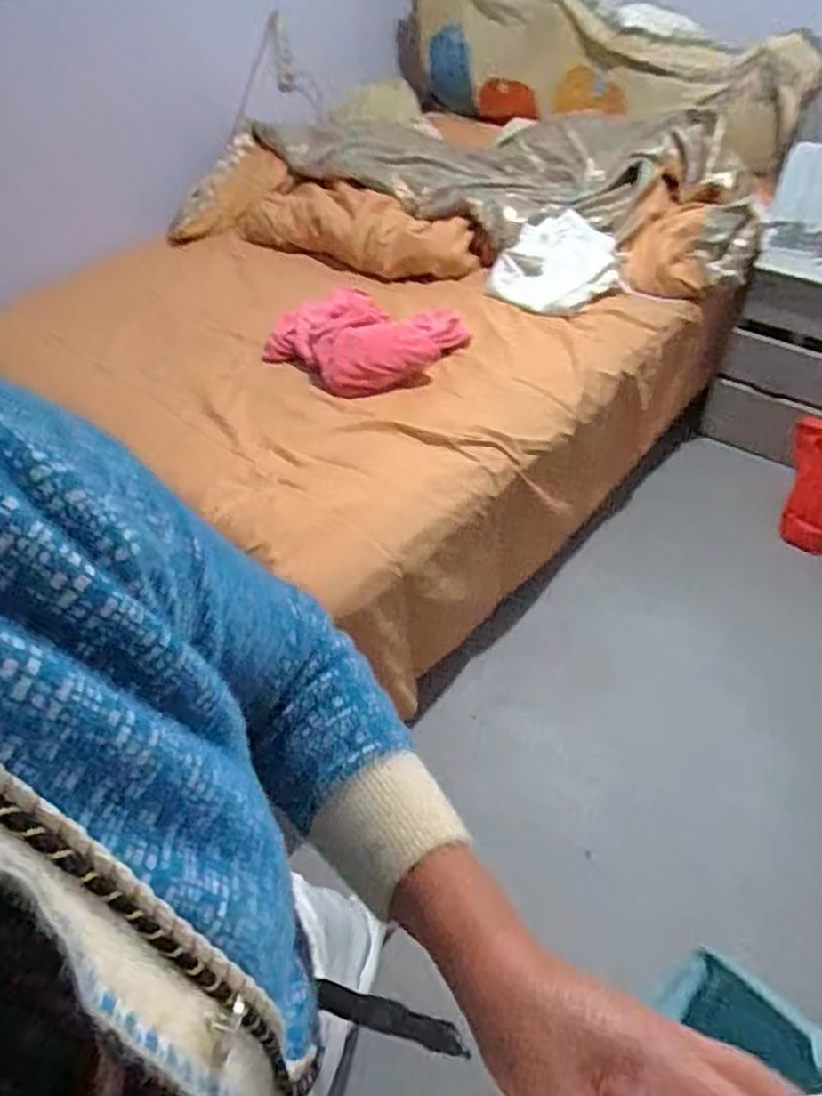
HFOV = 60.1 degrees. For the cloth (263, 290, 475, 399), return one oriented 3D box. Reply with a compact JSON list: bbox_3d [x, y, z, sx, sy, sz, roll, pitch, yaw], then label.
[{"bbox_3d":[-0.127,-0.508,1.671,0.448,0.079,0.320,23,55,21],"label":"cloth"}]

